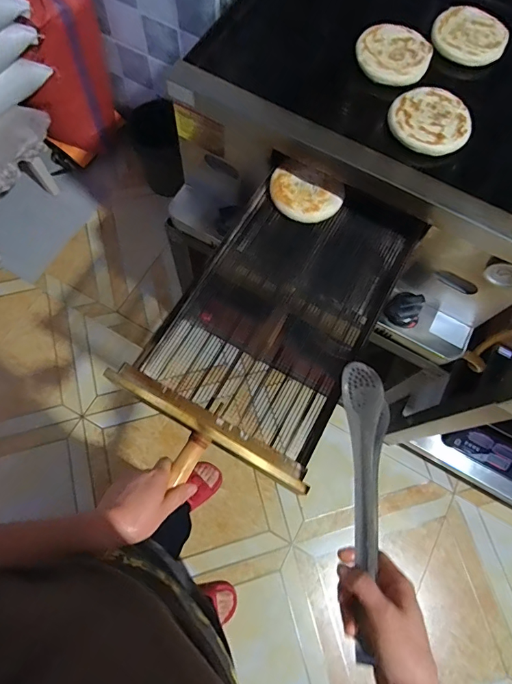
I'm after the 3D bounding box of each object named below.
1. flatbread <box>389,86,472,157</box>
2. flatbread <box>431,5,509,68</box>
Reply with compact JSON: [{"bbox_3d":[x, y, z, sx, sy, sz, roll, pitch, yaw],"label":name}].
[{"bbox_3d":[0.278,-0.353,0.656,0.124,0.015,0.125,1,71,-3],"label":"flatbread"},{"bbox_3d":[0.377,-0.540,0.728,0.123,0.019,0.123,1,74,-2],"label":"flatbread"}]

